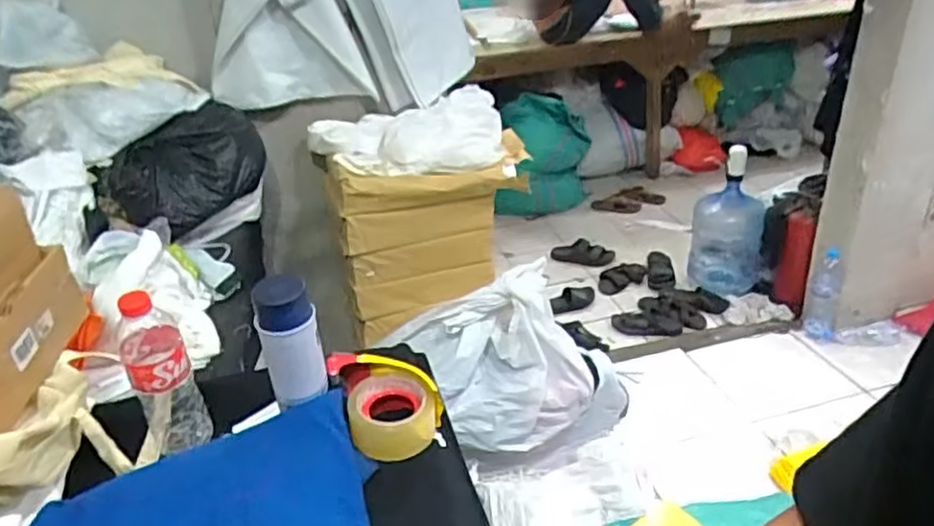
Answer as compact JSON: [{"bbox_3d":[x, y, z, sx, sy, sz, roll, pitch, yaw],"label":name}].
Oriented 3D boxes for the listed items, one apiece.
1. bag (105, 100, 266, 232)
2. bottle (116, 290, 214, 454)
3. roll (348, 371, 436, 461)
[{"bbox_3d":[-0.525,-0.194,1.370,0.189,0.159,0.329,3,30,11],"label":"bag"},{"bbox_3d":[-0.338,0.122,0.760,0.062,0.212,0.062,-18,33,-25],"label":"bottle"},{"bbox_3d":[-0.089,0.179,0.814,0.101,0.053,0.092,-12,31,-14],"label":"roll"}]

